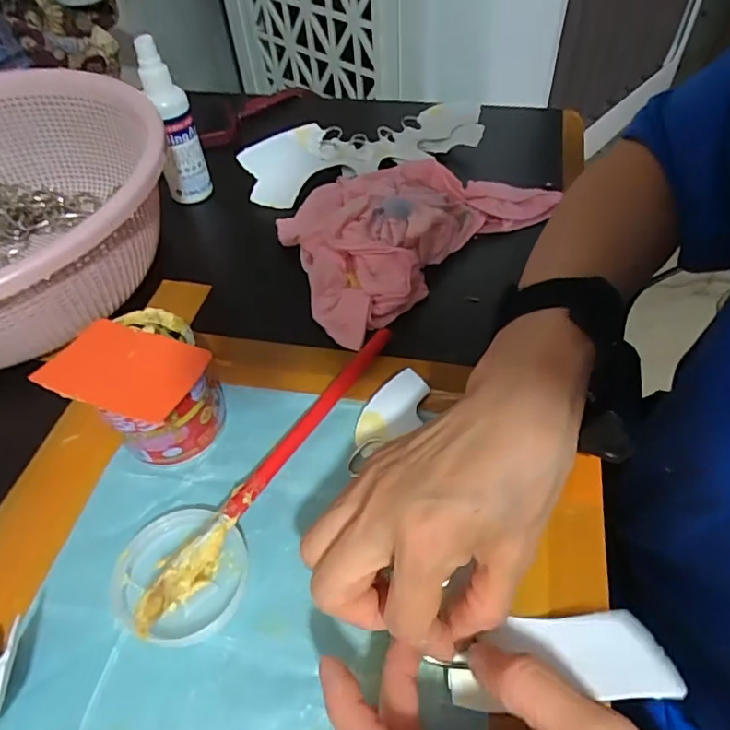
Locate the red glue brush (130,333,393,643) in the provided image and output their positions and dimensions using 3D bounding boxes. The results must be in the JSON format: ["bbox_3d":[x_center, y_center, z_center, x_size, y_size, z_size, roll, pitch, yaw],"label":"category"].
[{"bbox_3d":[-0.049,0.049,0.318,0.018,0.027,0.223,24,57,19],"label":"red glue brush"}]

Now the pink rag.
[{"bbox_3d":[0.024,-0.126,0.440,0.227,0.037,0.155,-35,59,-22],"label":"pink rag"}]

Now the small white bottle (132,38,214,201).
[{"bbox_3d":[-0.159,-0.199,0.451,0.031,0.123,0.028,4,53,7],"label":"small white bottle"}]

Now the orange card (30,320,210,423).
[{"bbox_3d":[-0.128,0.002,0.287,0.075,0.007,0.052,22,57,13],"label":"orange card"}]

